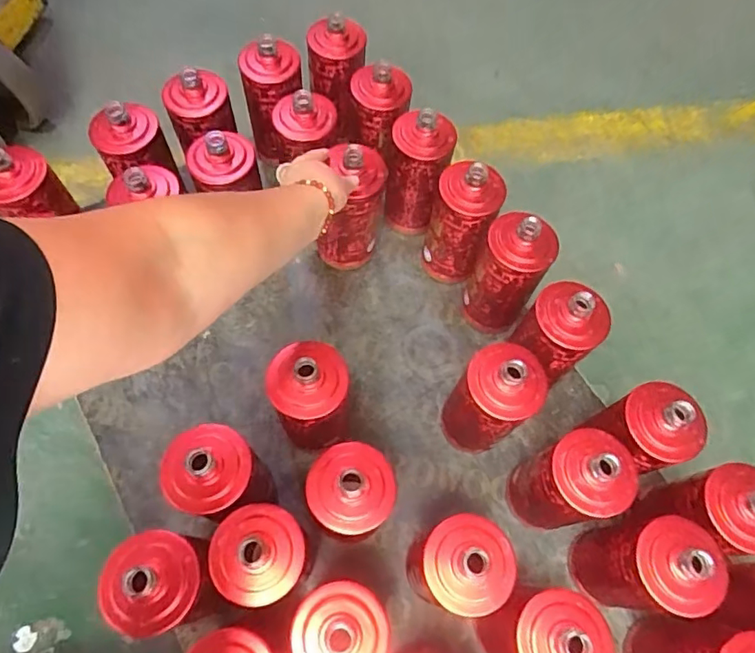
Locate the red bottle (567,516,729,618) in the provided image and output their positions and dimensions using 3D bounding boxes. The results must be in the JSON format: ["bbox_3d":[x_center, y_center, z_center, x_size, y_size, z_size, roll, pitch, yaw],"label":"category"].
[{"bbox_3d":[0.276,0.253,0.567,0.080,0.196,0.086,1,67,-2],"label":"red bottle"}]

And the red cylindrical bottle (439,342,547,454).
[{"bbox_3d":[0.131,0.090,0.633,0.089,0.191,0.081,-37,73,-16],"label":"red cylindrical bottle"}]

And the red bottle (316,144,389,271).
[{"bbox_3d":[-0.041,-0.154,0.750,0.079,0.203,0.074,5,57,-8],"label":"red bottle"}]

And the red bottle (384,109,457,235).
[{"bbox_3d":[0.057,-0.225,0.785,0.089,0.176,0.094,1,67,-2],"label":"red bottle"}]

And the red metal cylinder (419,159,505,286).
[{"bbox_3d":[0.115,-0.141,0.741,0.078,0.179,0.073,1,67,-2],"label":"red metal cylinder"}]

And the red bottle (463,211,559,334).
[{"bbox_3d":[0.170,-0.068,0.708,0.084,0.178,0.079,1,67,-2],"label":"red bottle"}]

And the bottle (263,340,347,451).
[{"bbox_3d":[-0.075,0.090,0.625,0.074,0.202,0.071,1,67,-2],"label":"bottle"}]

